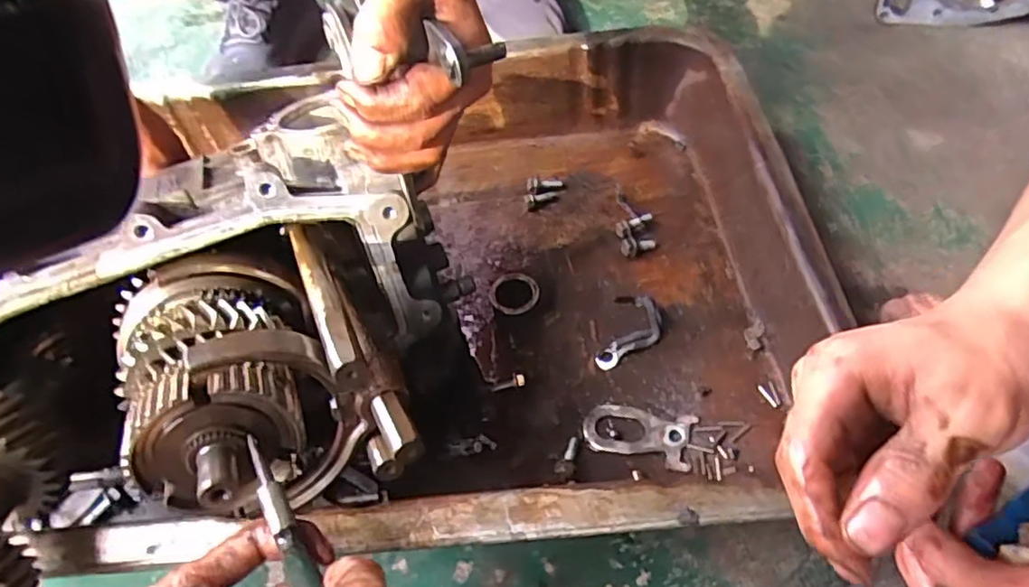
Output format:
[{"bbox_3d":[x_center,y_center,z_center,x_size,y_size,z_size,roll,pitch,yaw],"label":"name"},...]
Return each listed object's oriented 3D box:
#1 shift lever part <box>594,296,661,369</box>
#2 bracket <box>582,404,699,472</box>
[{"bbox_3d":[0.090,0.027,0.480,0.041,0.019,0.069,14,55,15],"label":"shift lever part"},{"bbox_3d":[0.085,0.095,0.434,0.072,0.010,0.038,14,55,15],"label":"bracket"}]

